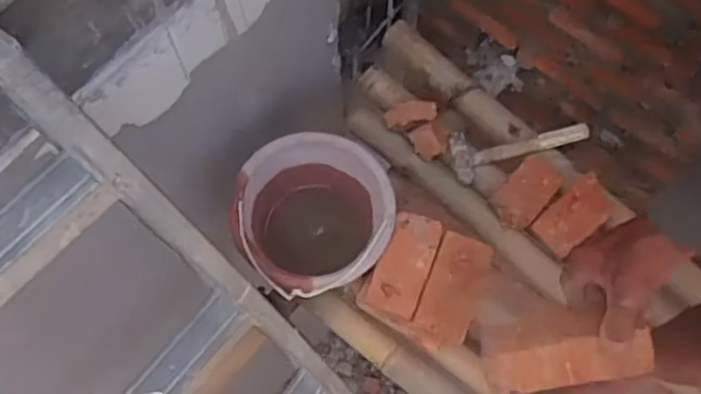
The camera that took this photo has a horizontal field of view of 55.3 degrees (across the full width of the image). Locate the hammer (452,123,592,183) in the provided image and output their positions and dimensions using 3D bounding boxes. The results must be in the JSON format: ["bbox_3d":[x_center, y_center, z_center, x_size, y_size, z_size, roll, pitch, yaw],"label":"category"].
[{"bbox_3d":[0.310,-0.102,1.235,0.260,0.035,0.088,-16,69,-5],"label":"hammer"}]

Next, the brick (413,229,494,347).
[{"bbox_3d":[0.160,0.134,1.035,0.081,0.047,0.169,21,71,9],"label":"brick"}]

